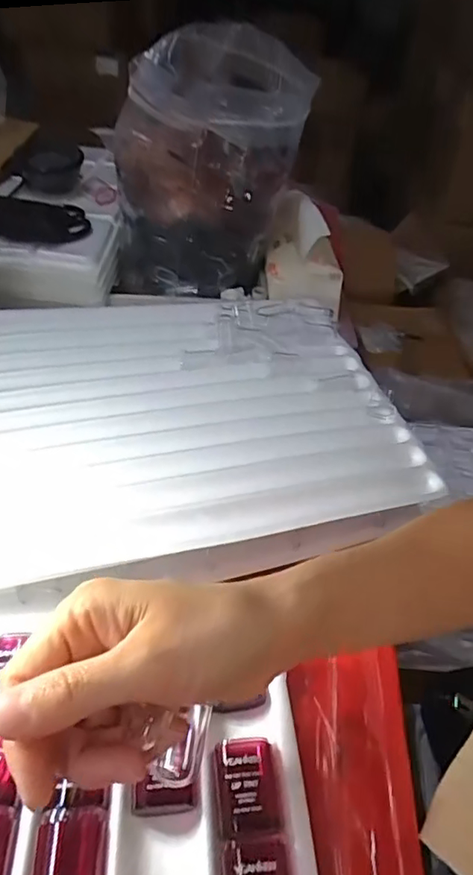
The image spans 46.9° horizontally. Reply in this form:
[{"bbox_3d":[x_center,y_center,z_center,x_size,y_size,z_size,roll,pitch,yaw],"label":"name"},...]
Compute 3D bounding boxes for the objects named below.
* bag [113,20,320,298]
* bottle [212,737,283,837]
[{"bbox_3d":[-0.036,-0.288,0.598,0.192,0.234,0.178,1,44,-4],"label":"bag"},{"bbox_3d":[0.005,0.176,0.276,0.031,0.015,0.042,-3,44,-8],"label":"bottle"}]

